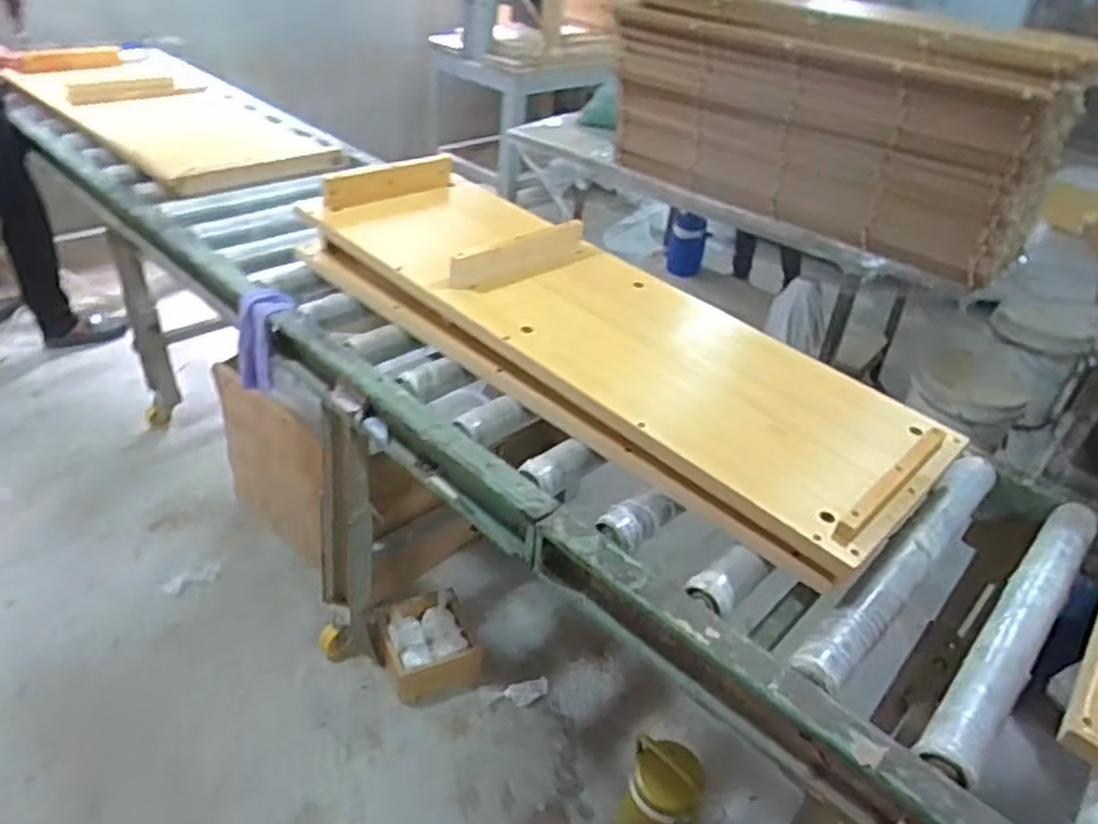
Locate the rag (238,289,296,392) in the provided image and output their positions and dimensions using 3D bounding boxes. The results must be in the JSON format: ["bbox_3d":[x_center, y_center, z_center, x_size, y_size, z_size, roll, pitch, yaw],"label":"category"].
[{"bbox_3d":[-0.538,-0.133,1.446,0.112,0.180,0.068,-8,38,-21],"label":"rag"}]

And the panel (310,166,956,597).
[{"bbox_3d":[0.055,-0.142,1.266,1.133,0.165,0.345,32,43,31],"label":"panel"}]

